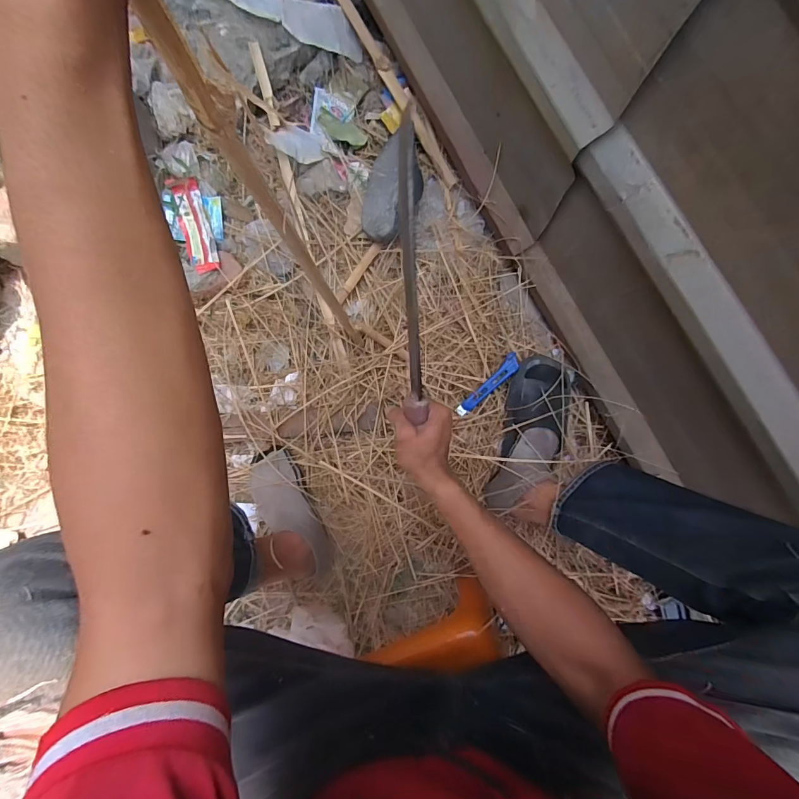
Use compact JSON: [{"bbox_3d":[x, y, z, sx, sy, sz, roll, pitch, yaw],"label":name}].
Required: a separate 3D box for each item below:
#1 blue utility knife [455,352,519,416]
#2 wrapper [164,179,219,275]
[{"bbox_3d":[0.171,-0.026,0.766,0.155,0.017,0.029,-44,86,6],"label":"blue utility knife"},{"bbox_3d":[-0.404,-0.336,0.785,0.059,0.030,0.199,-17,83,-6],"label":"wrapper"}]

